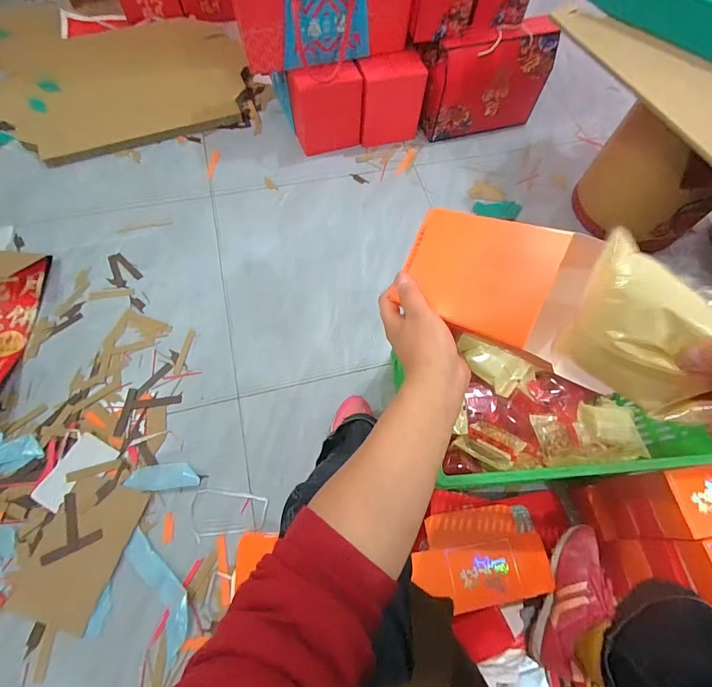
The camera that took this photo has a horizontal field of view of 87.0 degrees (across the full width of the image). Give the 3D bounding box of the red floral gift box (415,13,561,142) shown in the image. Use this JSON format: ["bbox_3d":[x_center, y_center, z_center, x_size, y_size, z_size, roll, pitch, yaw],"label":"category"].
[{"bbox_3d":[0.381,-0.772,1.115,0.384,0.246,0.093,-15,66,-7],"label":"red floral gift box"}]

